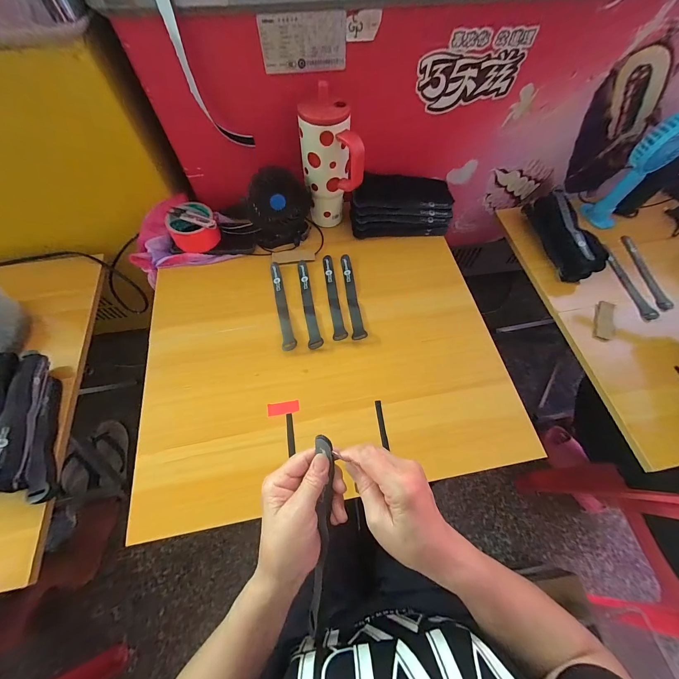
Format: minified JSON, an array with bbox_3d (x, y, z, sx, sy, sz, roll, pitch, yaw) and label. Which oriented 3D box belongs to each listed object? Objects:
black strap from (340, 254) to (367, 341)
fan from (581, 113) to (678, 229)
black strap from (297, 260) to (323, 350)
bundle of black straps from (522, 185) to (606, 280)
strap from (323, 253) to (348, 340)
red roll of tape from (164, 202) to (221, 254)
[{"bbox_3d":[0.025,-0.085,0.544,0.024,0.004,0.186,-6,64,-3],"label":"black strap"},{"bbox_3d":[0.626,-0.345,0.614,0.074,0.236,0.077,-37,69,-17],"label":"fan"},{"bbox_3d":[-0.056,-0.071,0.537,0.025,0.004,0.193,-9,64,-5],"label":"black strap"},{"bbox_3d":[0.491,-0.232,0.638,0.061,0.069,0.215,-10,64,-5],"label":"bundle of black straps"},{"bbox_3d":[-0.010,-0.083,0.545,0.024,0.006,0.190,-6,64,-3],"label":"strap"},{"bbox_3d":[-0.280,-0.215,0.558,0.083,0.050,0.078,0,64,0],"label":"red roll of tape"}]

